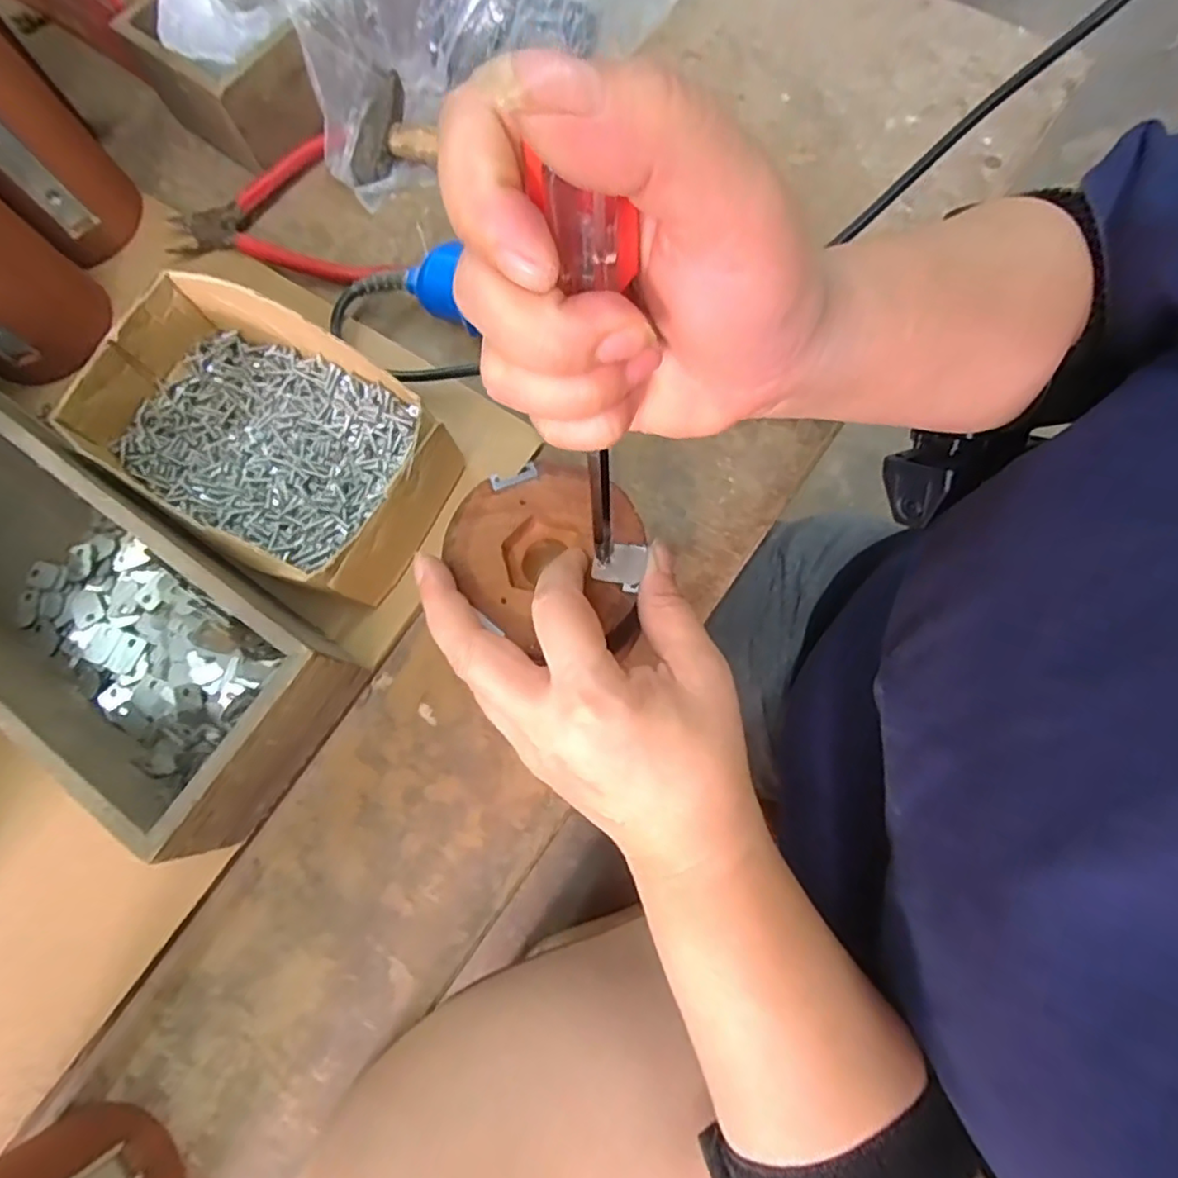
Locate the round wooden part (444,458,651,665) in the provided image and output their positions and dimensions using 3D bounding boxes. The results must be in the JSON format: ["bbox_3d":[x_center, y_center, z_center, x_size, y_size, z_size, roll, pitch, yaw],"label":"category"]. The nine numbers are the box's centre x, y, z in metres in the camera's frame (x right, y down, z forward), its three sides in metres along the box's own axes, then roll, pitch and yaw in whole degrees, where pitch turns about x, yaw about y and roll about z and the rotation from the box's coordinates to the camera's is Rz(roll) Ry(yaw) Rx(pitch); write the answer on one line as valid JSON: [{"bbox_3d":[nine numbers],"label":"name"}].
[{"bbox_3d":[-0.012,-0.011,0.248,0.069,0.015,0.079,-34,78,-7],"label":"round wooden part"}]

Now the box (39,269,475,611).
[{"bbox_3d":[-0.161,-0.076,0.330,0.199,0.057,0.116,30,78,10],"label":"box"}]

